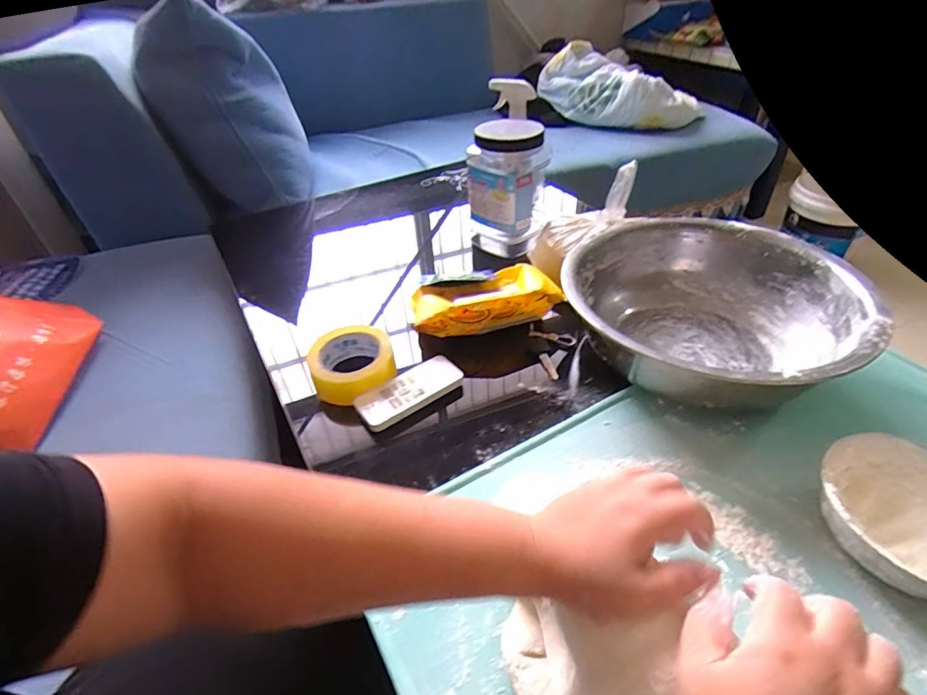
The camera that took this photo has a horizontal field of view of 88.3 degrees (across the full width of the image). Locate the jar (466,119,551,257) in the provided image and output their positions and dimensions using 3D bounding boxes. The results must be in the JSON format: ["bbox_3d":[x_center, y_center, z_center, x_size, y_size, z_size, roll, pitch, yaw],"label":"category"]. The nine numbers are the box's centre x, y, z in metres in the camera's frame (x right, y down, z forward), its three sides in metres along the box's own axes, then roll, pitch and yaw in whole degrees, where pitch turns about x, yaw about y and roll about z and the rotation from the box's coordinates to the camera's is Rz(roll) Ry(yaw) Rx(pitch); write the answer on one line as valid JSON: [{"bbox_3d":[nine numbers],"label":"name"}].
[{"bbox_3d":[0.078,-0.288,0.888,0.129,0.230,0.144,-3,39,1],"label":"jar"}]

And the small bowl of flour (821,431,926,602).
[{"bbox_3d":[0.388,0.147,0.412,0.150,0.061,0.140,-2,39,2],"label":"small bowl of flour"}]

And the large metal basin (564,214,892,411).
[{"bbox_3d":[0.300,-0.038,0.604,0.320,0.112,0.325,-2,39,2],"label":"large metal basin"}]

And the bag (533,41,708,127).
[{"bbox_3d":[0.516,-0.854,1.599,0.523,0.188,0.248,26,46,13],"label":"bag"}]

